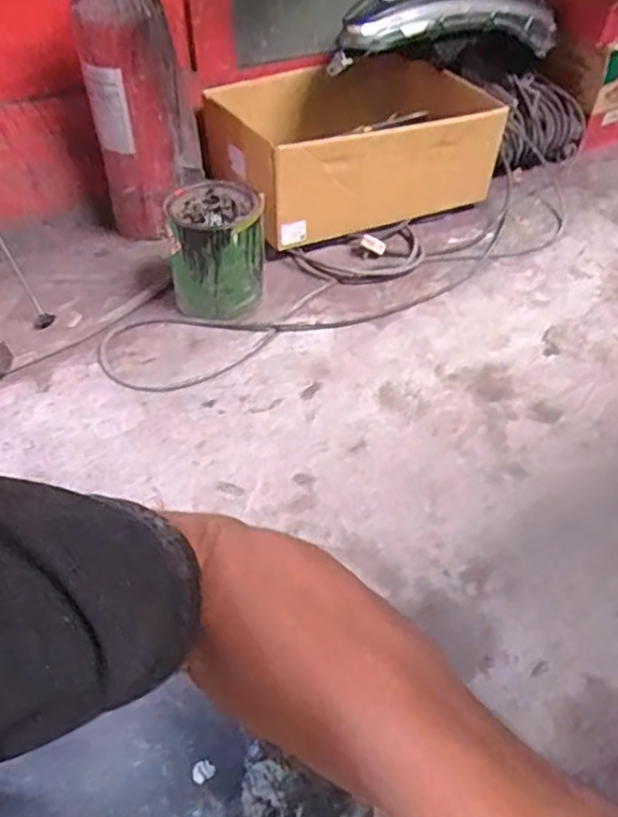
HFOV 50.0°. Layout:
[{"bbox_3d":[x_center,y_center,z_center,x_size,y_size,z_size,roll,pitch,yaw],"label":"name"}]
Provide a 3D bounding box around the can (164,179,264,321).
[{"bbox_3d":[-0.158,-0.269,1.151,0.157,0.193,0.150,0,46,0],"label":"can"}]

